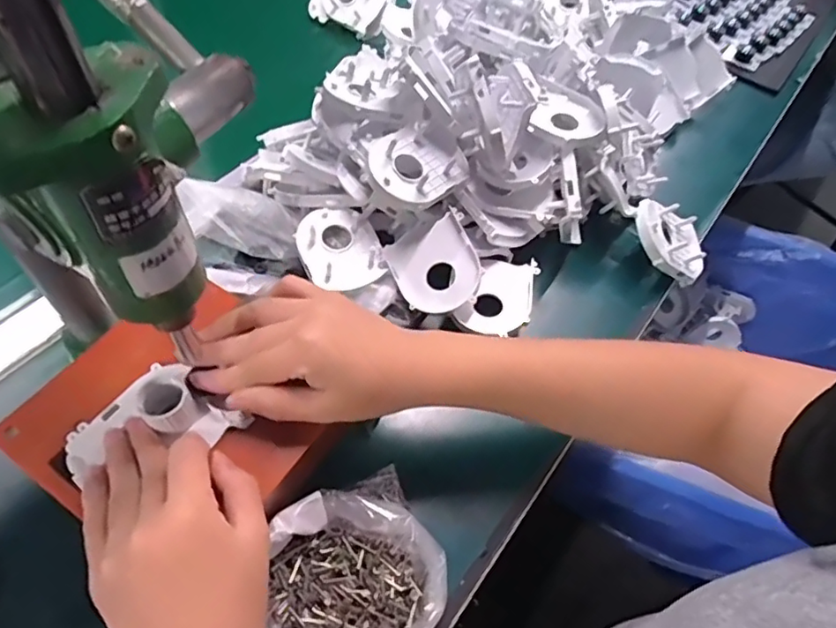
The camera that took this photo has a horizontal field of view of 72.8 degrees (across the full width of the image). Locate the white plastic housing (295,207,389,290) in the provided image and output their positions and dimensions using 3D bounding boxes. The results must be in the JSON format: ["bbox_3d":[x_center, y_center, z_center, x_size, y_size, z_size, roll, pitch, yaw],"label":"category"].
[{"bbox_3d":[-0.064,-0.055,0.468,0.067,0.025,0.067,-8,57,-11],"label":"white plastic housing"}]

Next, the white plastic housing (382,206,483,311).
[{"bbox_3d":[0.016,-0.038,0.456,0.066,0.028,0.081,-28,65,9],"label":"white plastic housing"}]

